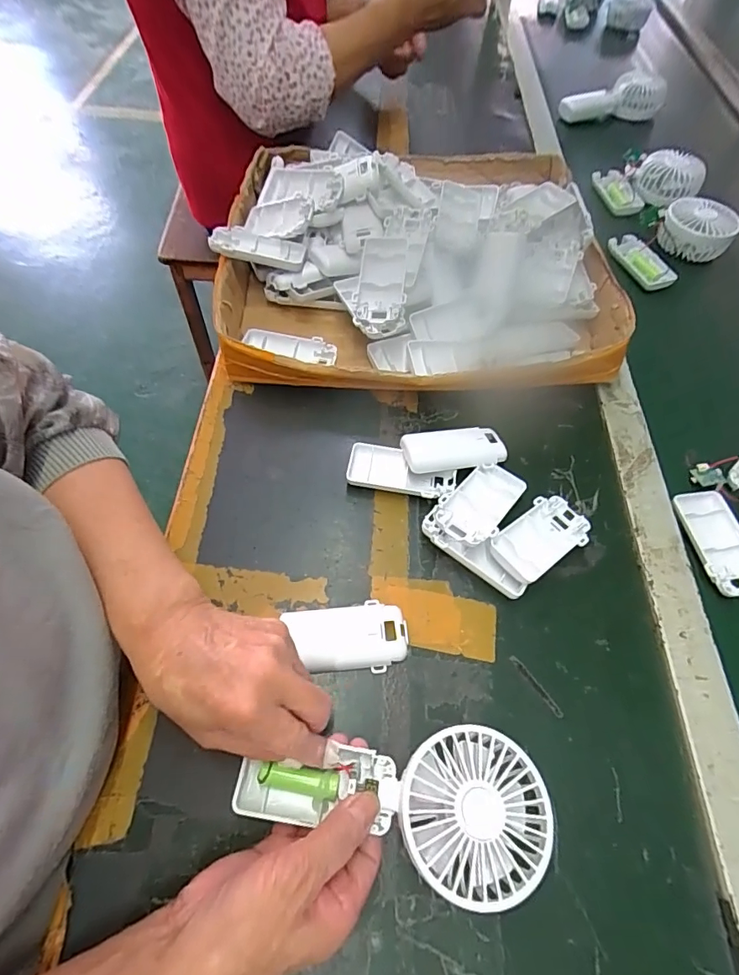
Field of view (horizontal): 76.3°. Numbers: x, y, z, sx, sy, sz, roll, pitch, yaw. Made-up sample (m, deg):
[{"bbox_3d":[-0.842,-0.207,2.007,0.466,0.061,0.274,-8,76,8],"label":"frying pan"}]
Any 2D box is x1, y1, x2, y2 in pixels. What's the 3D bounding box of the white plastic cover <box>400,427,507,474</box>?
[{"bbox_3d":[0.078,-0.033,0.437,0.092,0.019,0.043,-8,61,-7],"label":"white plastic cover"}]

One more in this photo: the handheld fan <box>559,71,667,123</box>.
[{"bbox_3d":[0.425,-0.674,0.811,0.186,0.059,0.042,-11,61,-9],"label":"handheld fan"}]

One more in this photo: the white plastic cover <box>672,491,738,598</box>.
[{"bbox_3d":[0.305,0.047,0.410,0.051,0.012,0.095,-6,61,-6],"label":"white plastic cover"}]

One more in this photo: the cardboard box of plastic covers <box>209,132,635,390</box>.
[{"bbox_3d":[0.047,-0.265,0.526,0.401,0.088,0.380,-1,60,-3],"label":"cardboard box of plastic covers"}]

